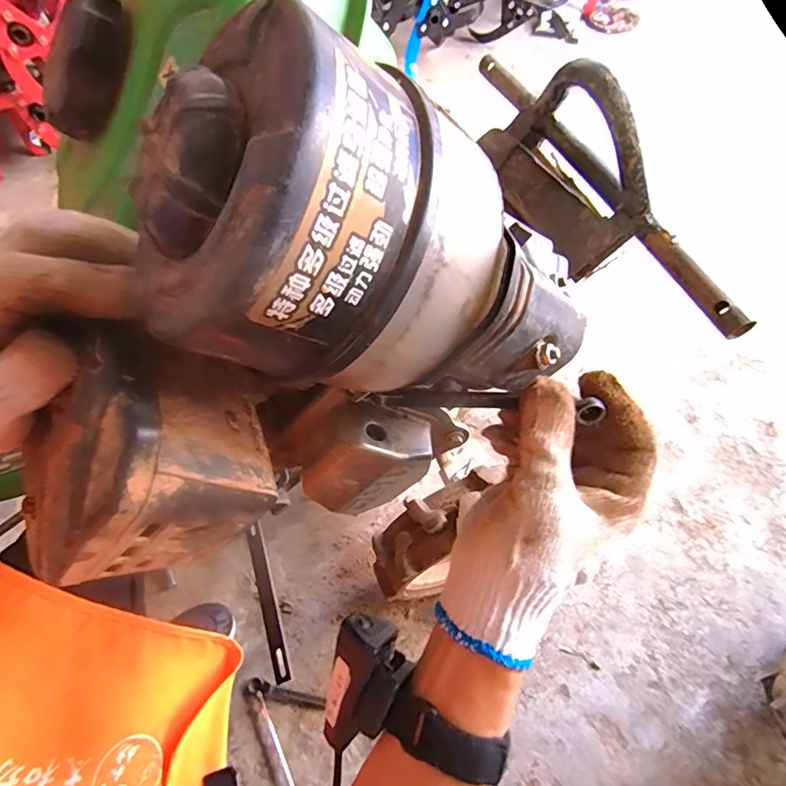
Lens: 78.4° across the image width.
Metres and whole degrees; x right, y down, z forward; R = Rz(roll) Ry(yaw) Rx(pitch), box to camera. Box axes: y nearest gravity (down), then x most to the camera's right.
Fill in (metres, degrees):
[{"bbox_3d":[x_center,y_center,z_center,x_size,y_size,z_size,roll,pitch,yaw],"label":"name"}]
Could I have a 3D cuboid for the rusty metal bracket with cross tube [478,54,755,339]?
[{"bbox_3d":[0.162,-0.217,0.448,0.081,0.132,0.425,-19,61,-9],"label":"rusty metal bracket with cross tube"}]

